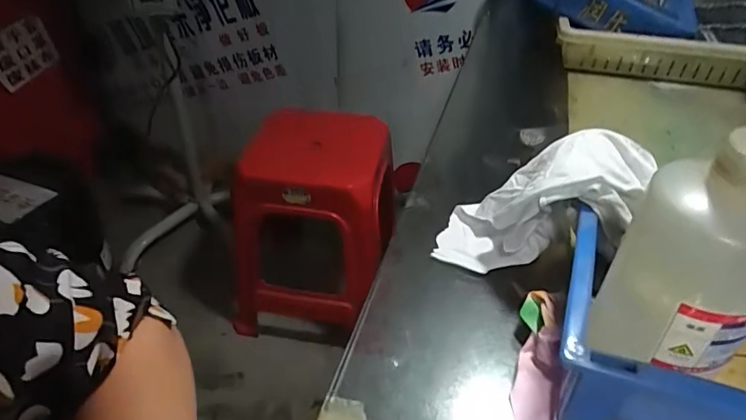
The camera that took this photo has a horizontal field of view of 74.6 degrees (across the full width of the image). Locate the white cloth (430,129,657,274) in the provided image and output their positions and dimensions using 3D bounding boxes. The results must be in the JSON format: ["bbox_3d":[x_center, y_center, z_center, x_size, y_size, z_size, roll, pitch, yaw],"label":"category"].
[{"bbox_3d":[0.138,0.005,0.397,0.064,0.168,0.082,44,43,-11],"label":"white cloth"}]

